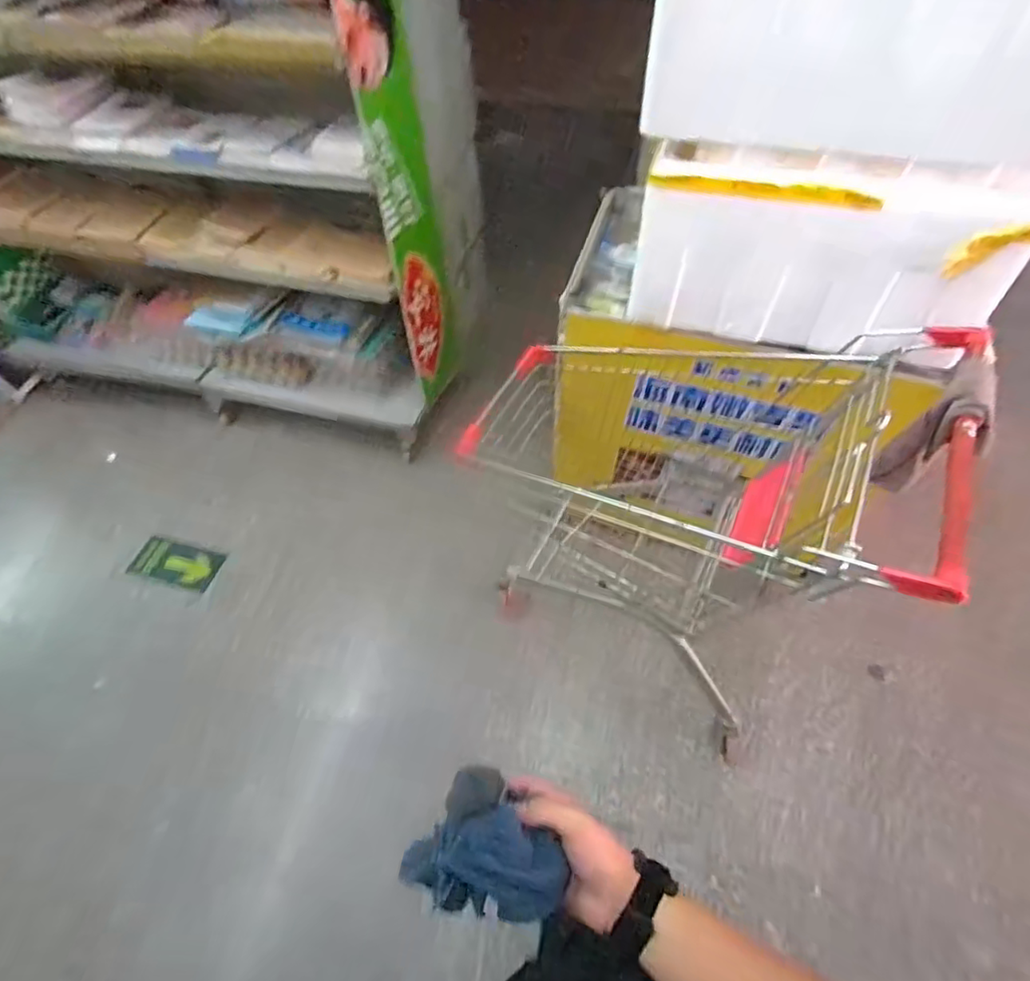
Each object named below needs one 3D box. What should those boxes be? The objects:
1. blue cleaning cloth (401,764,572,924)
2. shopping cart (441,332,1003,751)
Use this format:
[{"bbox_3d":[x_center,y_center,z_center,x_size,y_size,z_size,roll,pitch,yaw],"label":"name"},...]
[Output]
[{"bbox_3d":[-0.019,0.292,0.456,0.111,0.047,0.096,31,62,22],"label":"blue cleaning cloth"},{"bbox_3d":[0.319,-0.005,1.248,0.814,0.808,0.508,21,58,17],"label":"shopping cart"}]

